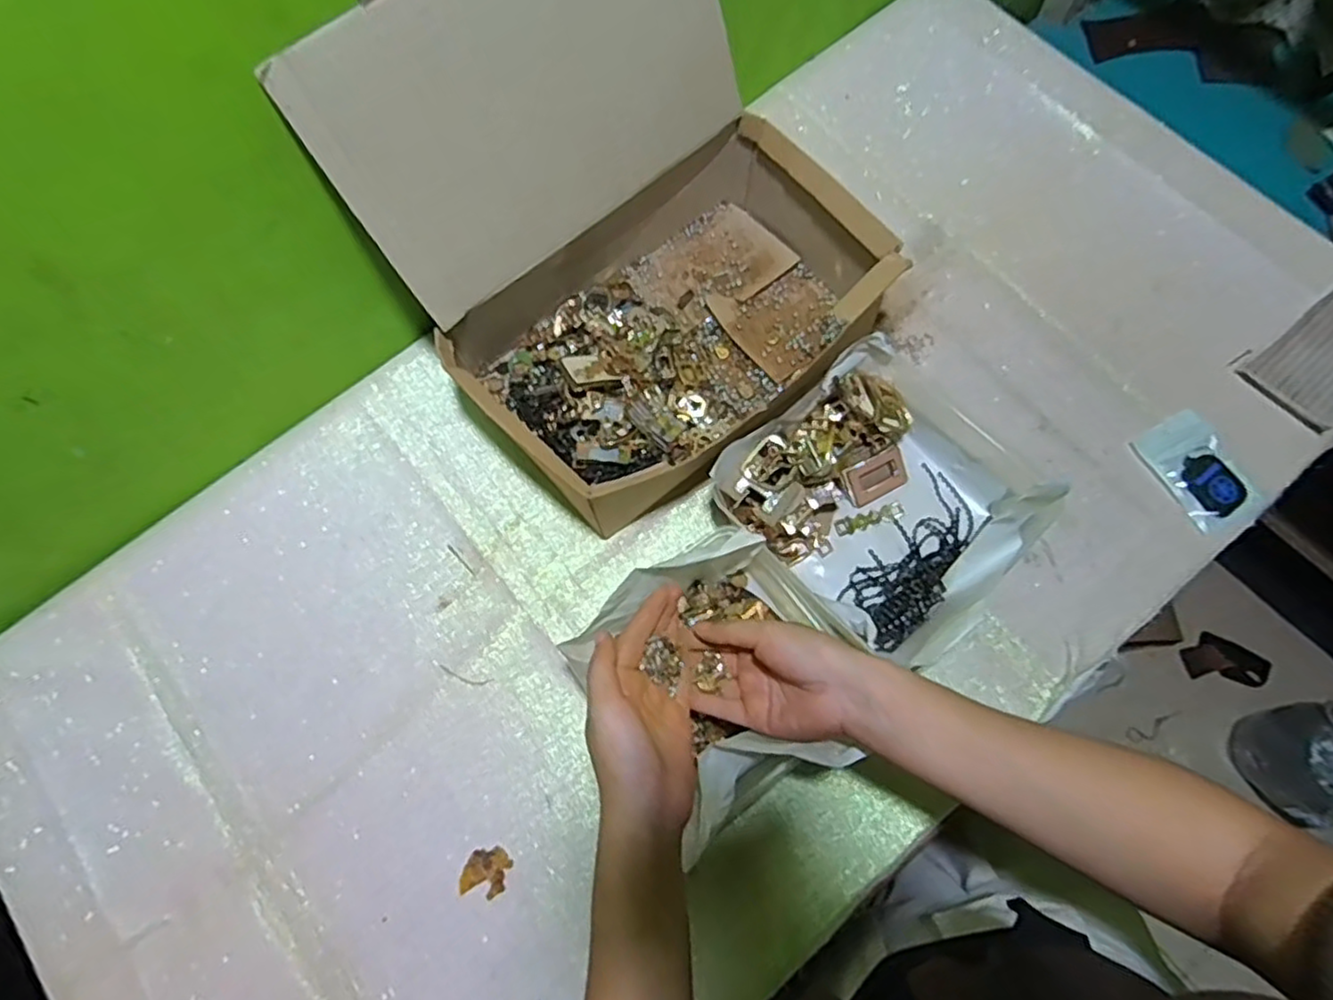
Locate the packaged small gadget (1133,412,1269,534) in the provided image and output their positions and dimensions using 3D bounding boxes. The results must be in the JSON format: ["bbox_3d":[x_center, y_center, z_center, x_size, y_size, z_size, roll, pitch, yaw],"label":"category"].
[{"bbox_3d":[0.452,-0.024,0.589,0.066,0.015,0.099,-25,74,-6],"label":"packaged small gadget"}]

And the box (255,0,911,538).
[{"bbox_3d":[-0.019,-0.196,0.520,0.329,0.274,0.303,-39,76,-9],"label":"box"}]

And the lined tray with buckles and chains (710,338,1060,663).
[{"bbox_3d":[0.172,-0.001,0.553,0.198,0.081,0.201,-42,76,-10],"label":"lined tray with buckles and chains"}]

